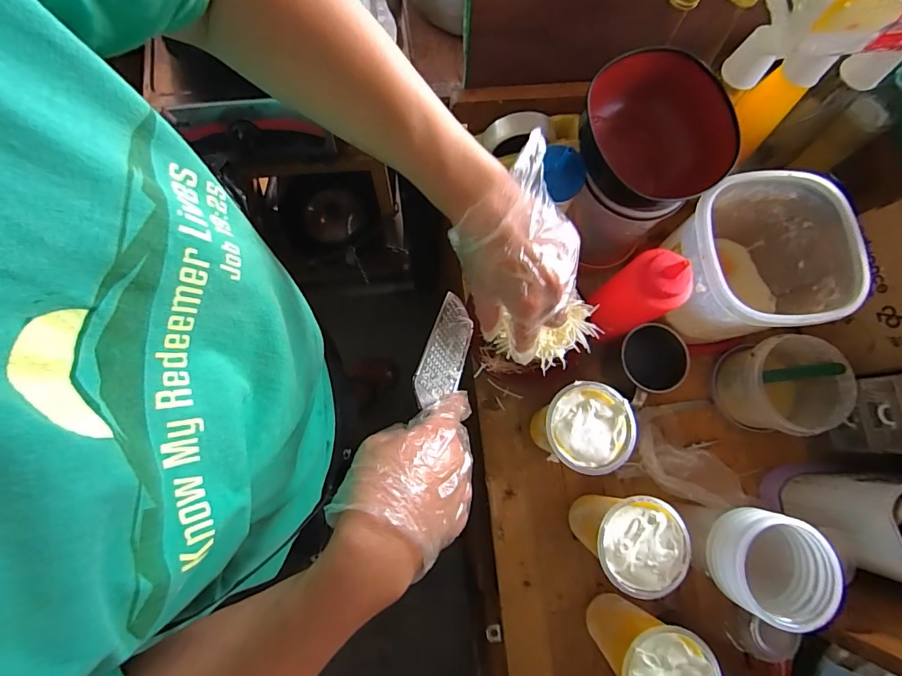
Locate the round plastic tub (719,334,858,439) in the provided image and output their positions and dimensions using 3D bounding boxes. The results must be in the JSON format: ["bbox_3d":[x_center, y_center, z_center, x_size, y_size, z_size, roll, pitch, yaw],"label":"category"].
[{"bbox_3d":[0.415,0.062,0.573,0.133,0.075,0.116,4,78,0],"label":"round plastic tub"}]

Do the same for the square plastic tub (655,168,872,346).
[{"bbox_3d":[0.341,-0.080,0.532,0.174,0.153,0.167,-7,78,-3],"label":"square plastic tub"}]

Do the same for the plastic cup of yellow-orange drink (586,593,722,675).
[{"bbox_3d":[0.201,0.324,0.468,0.083,0.126,0.083,0,78,-1],"label":"plastic cup of yellow-orange drink"}]

